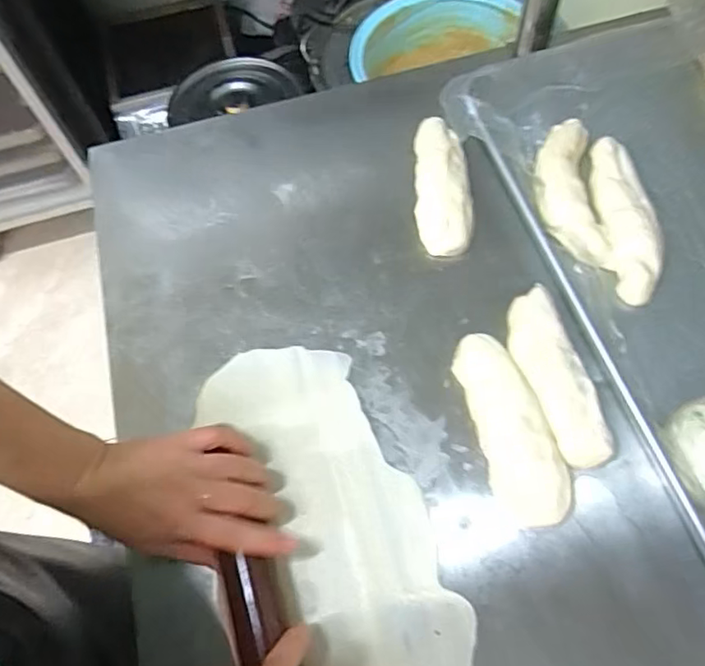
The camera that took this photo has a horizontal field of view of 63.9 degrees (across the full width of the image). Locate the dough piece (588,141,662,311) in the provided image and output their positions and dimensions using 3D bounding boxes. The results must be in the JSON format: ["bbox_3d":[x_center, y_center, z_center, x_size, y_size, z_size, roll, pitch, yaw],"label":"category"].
[{"bbox_3d":[0.262,-0.114,0.532,0.055,0.027,0.176,-4,65,0],"label":"dough piece"}]

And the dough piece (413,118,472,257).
[{"bbox_3d":[0.090,-0.151,0.559,0.054,0.034,0.151,2,65,3],"label":"dough piece"}]

